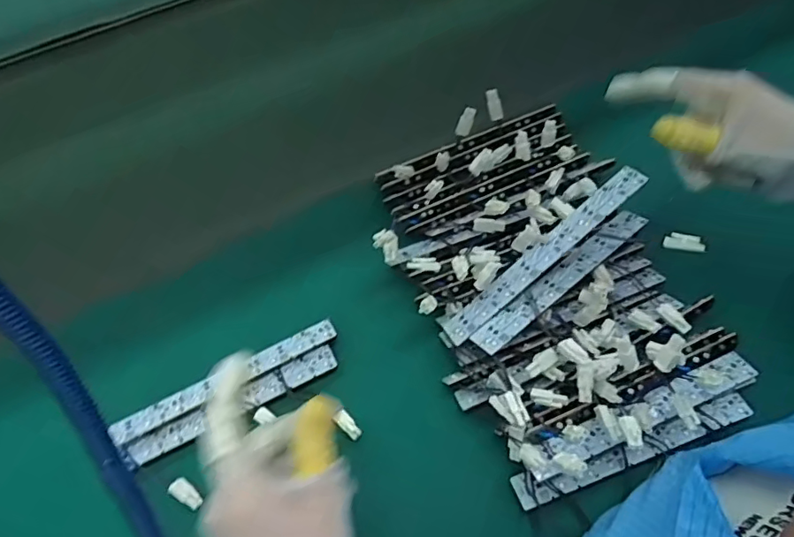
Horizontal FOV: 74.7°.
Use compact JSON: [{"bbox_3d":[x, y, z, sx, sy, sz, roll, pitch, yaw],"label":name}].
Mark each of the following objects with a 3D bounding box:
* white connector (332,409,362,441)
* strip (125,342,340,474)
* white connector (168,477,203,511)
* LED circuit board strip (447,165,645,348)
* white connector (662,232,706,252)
[{"bbox_3d":[-0.038,0.123,0.409,0.011,0.005,0.025,-34,81,-14],"label":"white connector"},{"bbox_3d":[-0.131,0.110,0.417,0.175,0.008,0.022,-27,64,-10],"label":"strip"},{"bbox_3d":[-0.154,0.165,0.381,0.026,0.006,0.013,29,68,18],"label":"white connector"},{"bbox_3d":[0.113,-0.010,0.408,0.189,0.006,0.027,-42,45,5],"label":"LED circuit board strip"},{"bbox_3d":[0.193,-0.018,0.351,0.008,0.010,0.028,-42,27,-17],"label":"white connector"}]

